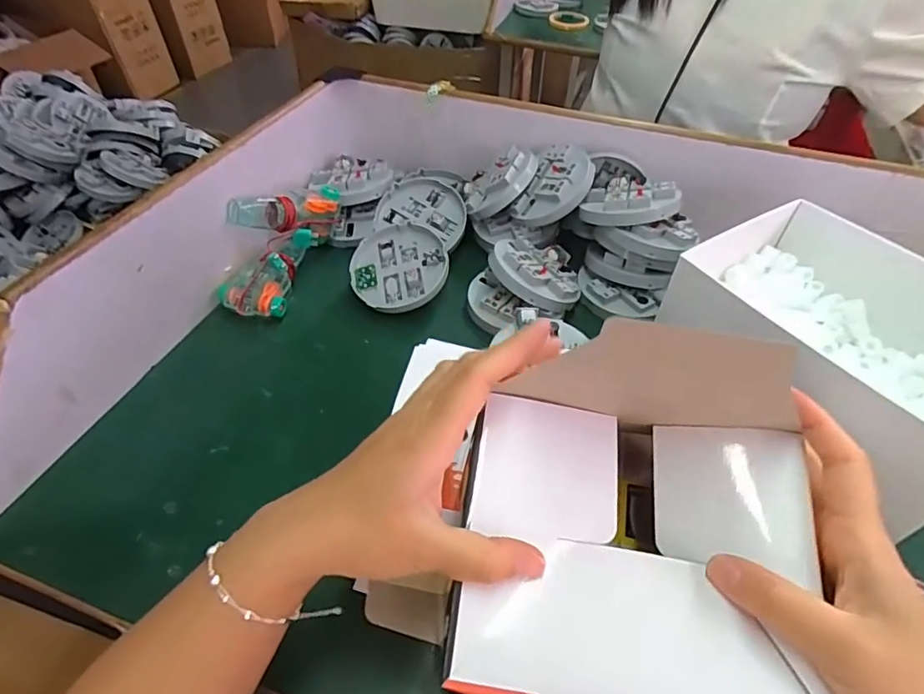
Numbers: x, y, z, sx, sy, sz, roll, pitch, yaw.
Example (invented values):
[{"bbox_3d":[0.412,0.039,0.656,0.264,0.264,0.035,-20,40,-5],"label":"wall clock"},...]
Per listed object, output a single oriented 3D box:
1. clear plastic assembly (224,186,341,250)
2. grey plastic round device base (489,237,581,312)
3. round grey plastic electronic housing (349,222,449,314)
[{"bbox_3d":[-0.189,-0.139,0.573,0.120,0.059,0.032,-9,42,-37],"label":"clear plastic assembly"},{"bbox_3d":[0.082,-0.083,0.562,0.100,0.019,0.098,14,46,-15],"label":"grey plastic round device base"},{"bbox_3d":[-0.067,-0.088,0.573,0.105,0.015,0.108,-3,65,7],"label":"round grey plastic electronic housing"}]

